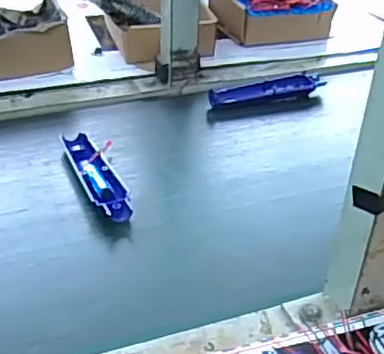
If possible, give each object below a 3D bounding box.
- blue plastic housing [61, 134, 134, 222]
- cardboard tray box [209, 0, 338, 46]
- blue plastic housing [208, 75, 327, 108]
[{"bbox_3d":[-0.105,0.000,0.690,0.037,0.025,0.161,-12,37,-23],"label":"blue plastic housing"},{"bbox_3d":[0.129,-0.273,1.041,0.176,0.061,0.138,-11,37,-21],"label":"cardboard tray box"},{"bbox_3d":[0.103,-0.119,0.882,0.174,0.027,0.022,-12,37,-22],"label":"blue plastic housing"}]

